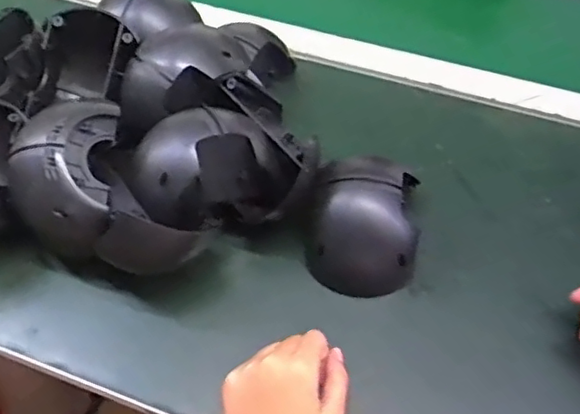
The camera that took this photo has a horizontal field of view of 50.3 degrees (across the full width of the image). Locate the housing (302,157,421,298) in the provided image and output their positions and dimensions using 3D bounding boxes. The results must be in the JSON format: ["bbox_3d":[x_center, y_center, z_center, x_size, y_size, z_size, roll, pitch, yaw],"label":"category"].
[{"bbox_3d":[0.062,0.014,0.516,0.095,0.066,0.103,8,56,6],"label":"housing"}]

